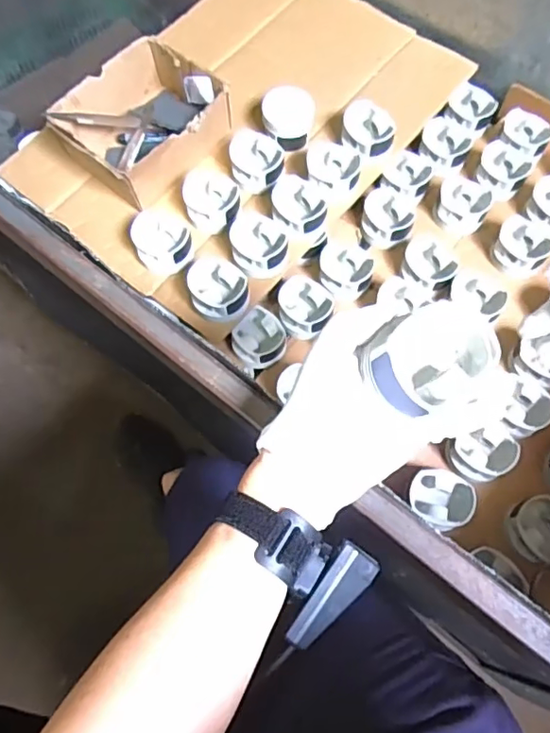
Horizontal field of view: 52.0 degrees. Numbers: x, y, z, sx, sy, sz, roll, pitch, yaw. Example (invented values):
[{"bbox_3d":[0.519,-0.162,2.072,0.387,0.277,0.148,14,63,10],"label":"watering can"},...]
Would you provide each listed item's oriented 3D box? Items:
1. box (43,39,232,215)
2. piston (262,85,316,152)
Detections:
[{"bbox_3d":[-0.191,-0.350,0.822,0.210,0.092,0.170,-43,73,-14],"label":"box"},{"bbox_3d":[0.020,-0.364,0.837,0.073,0.060,0.077,5,69,3],"label":"piston"}]

